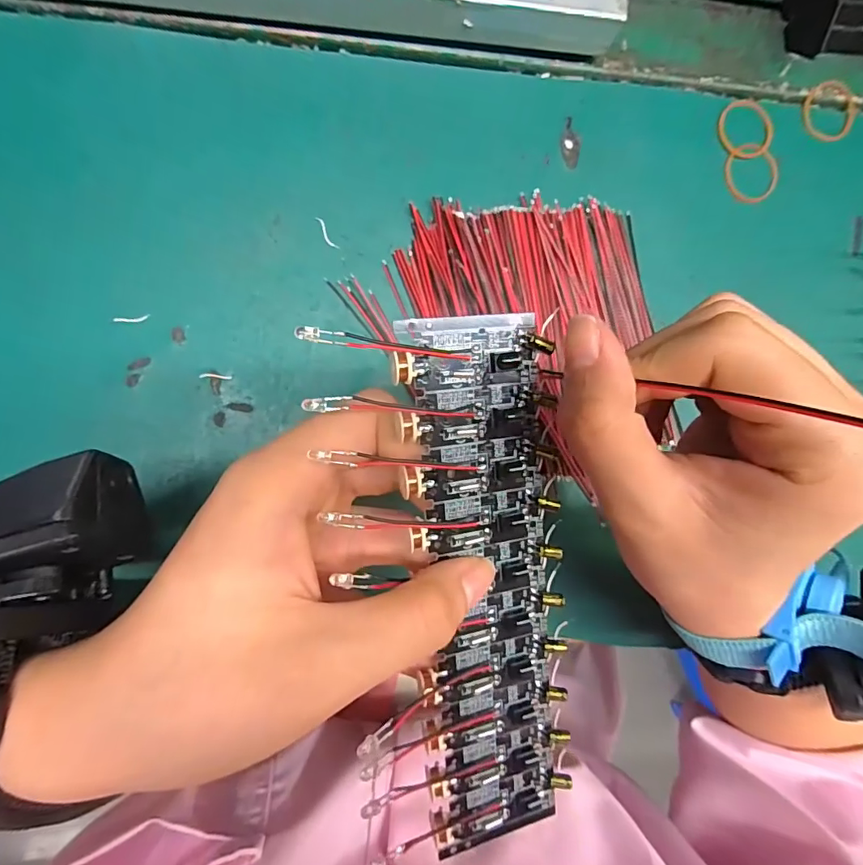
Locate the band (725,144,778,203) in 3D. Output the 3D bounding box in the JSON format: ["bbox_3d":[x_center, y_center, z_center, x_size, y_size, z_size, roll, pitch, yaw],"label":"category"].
[{"bbox_3d":[0.179,-0.144,0.279,0.032,0.004,0.031,-12,89,-9],"label":"band"}]

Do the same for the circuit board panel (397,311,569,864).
[{"bbox_3d":[0.017,0.049,0.149,0.043,0.010,0.161,-6,99,-9],"label":"circuit board panel"}]

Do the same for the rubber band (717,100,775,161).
[{"bbox_3d":[0.175,-0.168,0.279,0.032,0.004,0.034,5,89,-3],"label":"rubber band"}]

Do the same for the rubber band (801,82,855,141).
[{"bbox_3d":[0.228,-0.183,0.286,0.034,0.005,0.032,-27,92,-9],"label":"rubber band"}]

